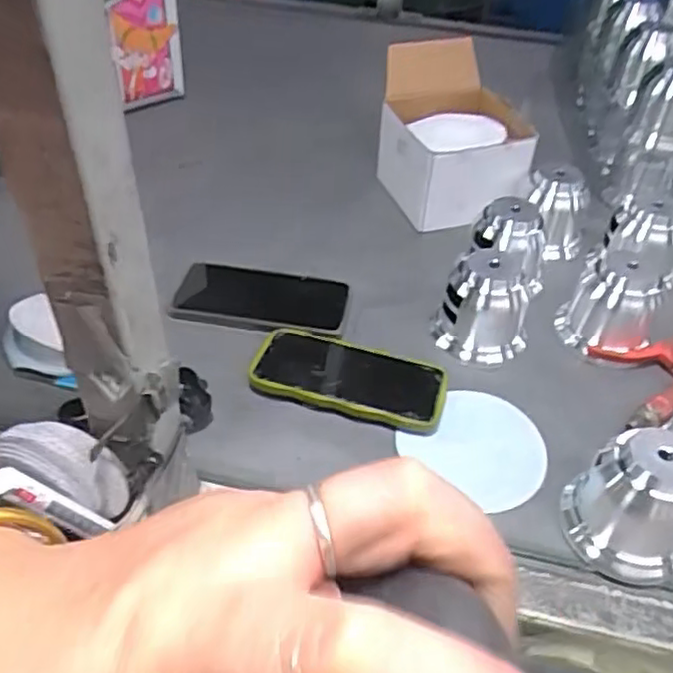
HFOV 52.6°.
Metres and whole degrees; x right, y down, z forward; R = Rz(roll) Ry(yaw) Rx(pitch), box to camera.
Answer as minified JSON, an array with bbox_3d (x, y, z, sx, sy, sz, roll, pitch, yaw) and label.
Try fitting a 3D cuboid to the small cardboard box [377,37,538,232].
[{"bbox_3d":[0.129,-0.222,0.762,0.133,0.144,0.158,-9,44,-14],"label":"small cardboard box"}]

